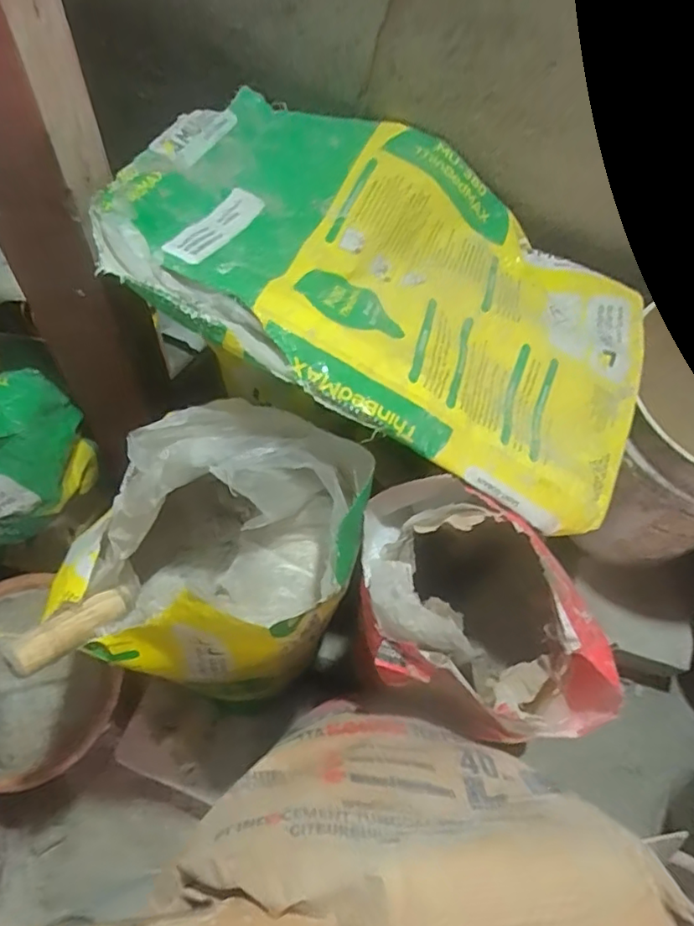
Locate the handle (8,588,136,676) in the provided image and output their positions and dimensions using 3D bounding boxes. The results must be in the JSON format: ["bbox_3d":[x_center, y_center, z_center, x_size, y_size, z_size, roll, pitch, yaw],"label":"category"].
[{"bbox_3d":[-0.248,0.150,0.537,0.027,0.024,0.117,40,40,16],"label":"handle"}]

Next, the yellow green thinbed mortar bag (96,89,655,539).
[{"bbox_3d":[0.065,-0.209,0.647,0.597,0.075,0.424,25,55,-9],"label":"yellow green thinbed mortar bag"}]

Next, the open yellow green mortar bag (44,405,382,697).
[{"bbox_3d":[-0.128,0.088,0.594,0.257,0.244,0.270,21,69,9],"label":"open yellow green mortar bag"}]

